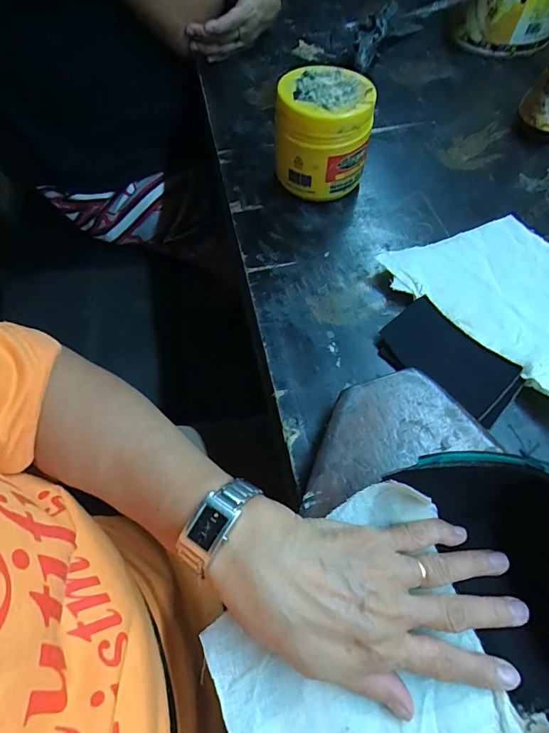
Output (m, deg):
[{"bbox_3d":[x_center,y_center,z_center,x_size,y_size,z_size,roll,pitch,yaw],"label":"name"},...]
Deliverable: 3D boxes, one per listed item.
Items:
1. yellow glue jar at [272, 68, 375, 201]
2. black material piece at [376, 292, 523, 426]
[{"bbox_3d":[0.047,-0.229,0.422,0.091,0.102,0.081,6,64,4],"label":"yellow glue jar"},{"bbox_3d":[0.147,-0.006,0.349,0.067,0.018,0.112,-39,69,-17],"label":"black material piece"}]

